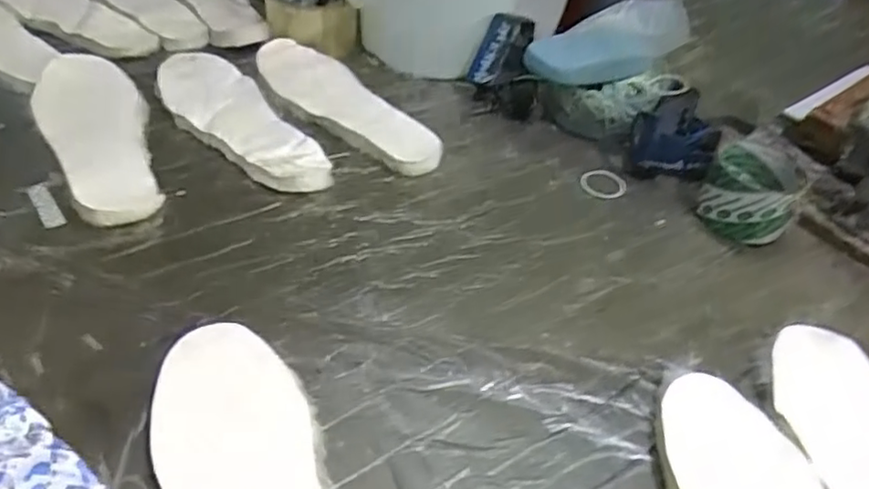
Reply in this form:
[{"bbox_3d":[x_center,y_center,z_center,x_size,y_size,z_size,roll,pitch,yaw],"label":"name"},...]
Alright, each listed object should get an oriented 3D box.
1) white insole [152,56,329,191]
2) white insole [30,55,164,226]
[{"bbox_3d":[-0.197,-0.121,0.643,0.085,0.024,0.247,-27,52,-32],"label":"white insole"},{"bbox_3d":[-0.314,-0.104,0.612,0.090,0.026,0.275,-18,48,-23],"label":"white insole"}]

